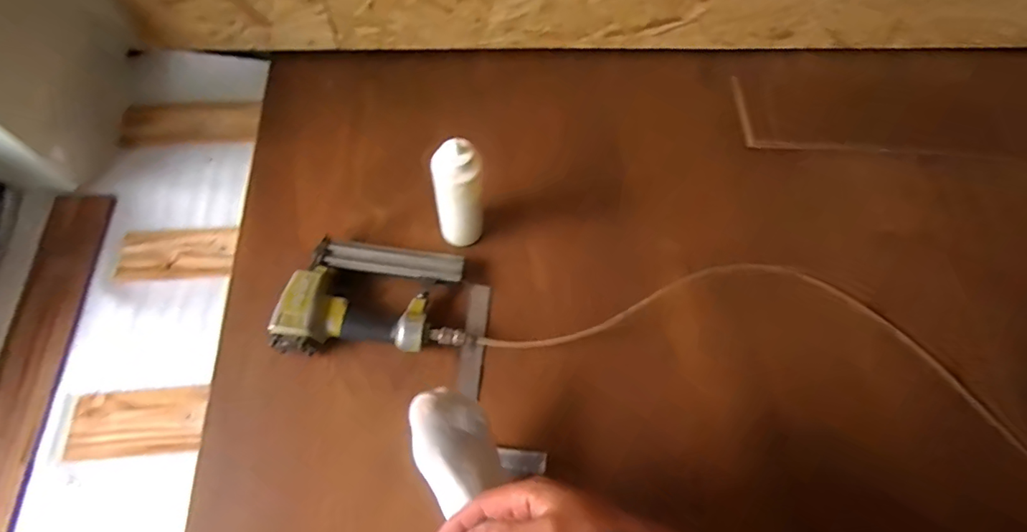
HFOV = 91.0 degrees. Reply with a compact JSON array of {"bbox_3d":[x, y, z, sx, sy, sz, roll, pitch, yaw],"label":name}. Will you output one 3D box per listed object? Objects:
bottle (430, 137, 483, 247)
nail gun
[{"bbox_3d":[-0.077,-0.085,0.696,0.065,0.215,0.059,-10,68,-10],"label":"bottle"},{"bbox_3d":[-0.192,0.040,0.698,0.236,0.050,0.157,3,66,-4],"label":"nail gun"}]

